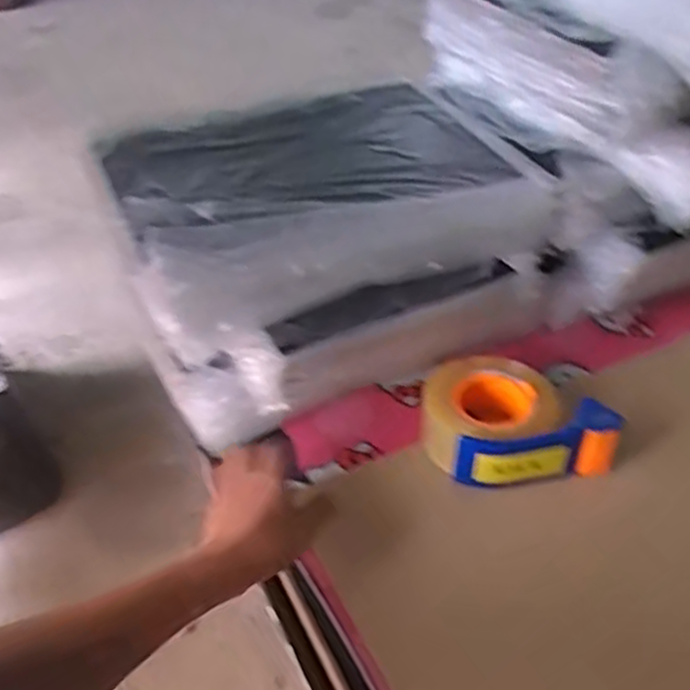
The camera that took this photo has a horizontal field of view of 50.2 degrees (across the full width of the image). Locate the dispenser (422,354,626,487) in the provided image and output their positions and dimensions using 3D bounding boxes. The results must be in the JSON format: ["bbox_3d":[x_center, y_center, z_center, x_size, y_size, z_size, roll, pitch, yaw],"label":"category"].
[{"bbox_3d":[0.157,0.070,0.683,0.154,0.066,0.114,-4,44,-9],"label":"dispenser"}]

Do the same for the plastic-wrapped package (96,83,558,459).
[{"bbox_3d":[-0.028,-0.113,0.761,0.401,0.171,0.322,-20,49,-23],"label":"plastic-wrapped package"}]

